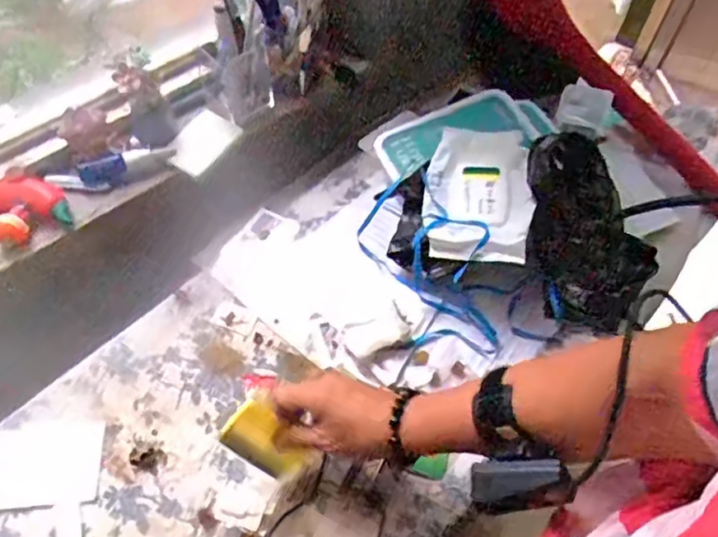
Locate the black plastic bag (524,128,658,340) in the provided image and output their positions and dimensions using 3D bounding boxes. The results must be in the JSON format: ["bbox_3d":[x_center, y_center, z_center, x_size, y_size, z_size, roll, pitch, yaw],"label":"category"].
[{"bbox_3d":[0.247,-0.041,0.692,0.129,0.123,0.175,-36,64,-21],"label":"black plastic bag"}]

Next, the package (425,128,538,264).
[{"bbox_3d":[0.137,-0.088,0.710,0.112,0.027,0.180,5,57,3],"label":"package"}]

